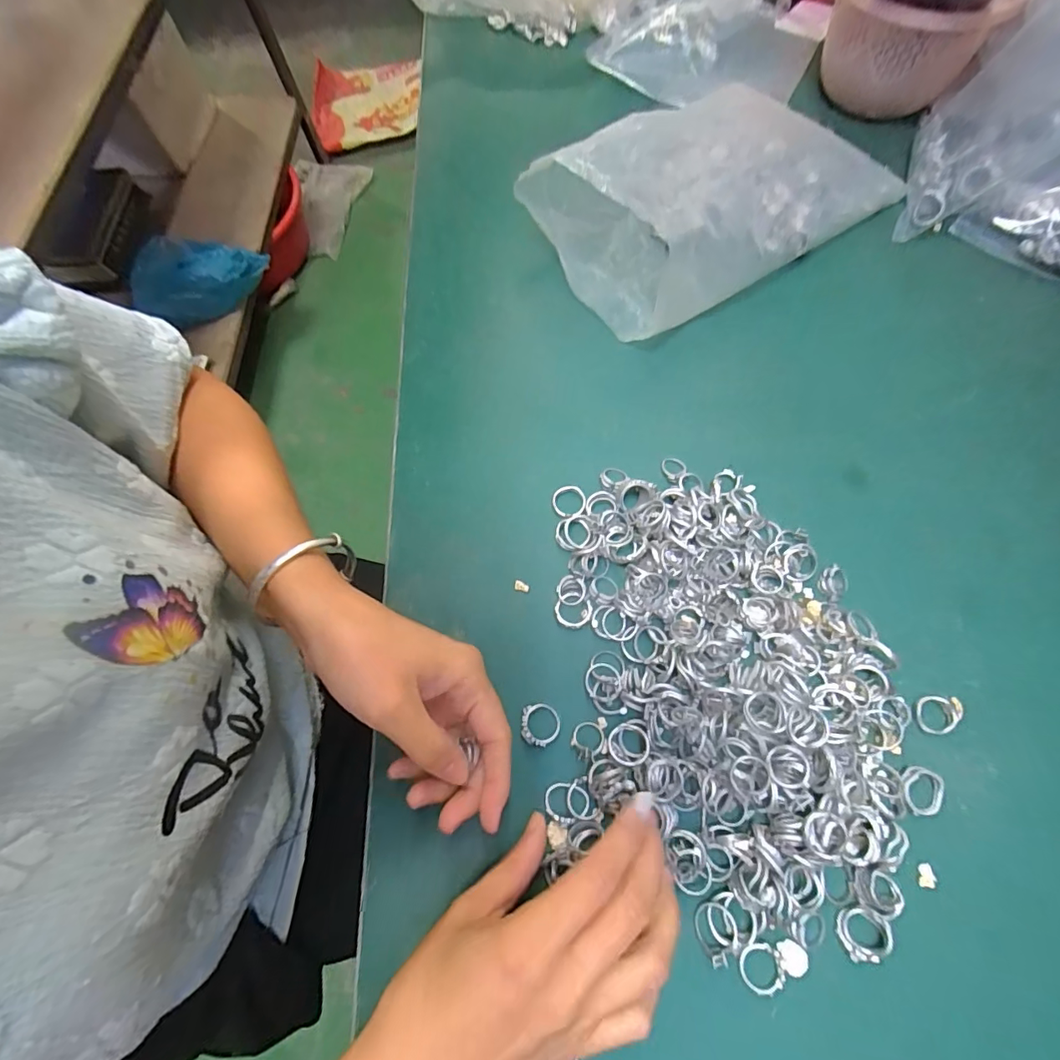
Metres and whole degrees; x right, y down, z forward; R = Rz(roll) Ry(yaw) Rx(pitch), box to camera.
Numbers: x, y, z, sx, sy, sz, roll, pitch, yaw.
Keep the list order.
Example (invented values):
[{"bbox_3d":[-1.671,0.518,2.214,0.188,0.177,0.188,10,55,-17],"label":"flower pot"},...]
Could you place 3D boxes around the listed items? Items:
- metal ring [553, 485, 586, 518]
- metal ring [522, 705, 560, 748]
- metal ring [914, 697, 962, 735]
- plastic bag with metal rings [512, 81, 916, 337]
[{"bbox_3d":[0.026,-0.019,0.331,0.023,0.004,0.022,-4,70,12],"label":"metal ring"},{"bbox_3d":[0.006,0.108,0.278,0.021,0.008,0.022,-1,69,2],"label":"metal ring"},{"bbox_3d":[0.226,0.102,0.276,0.024,0.004,0.020,3,69,3],"label":"metal ring"},{"bbox_3d":[0.143,-0.271,0.380,0.257,0.079,0.156,-33,71,-10],"label":"plastic bag with metal rings"}]

